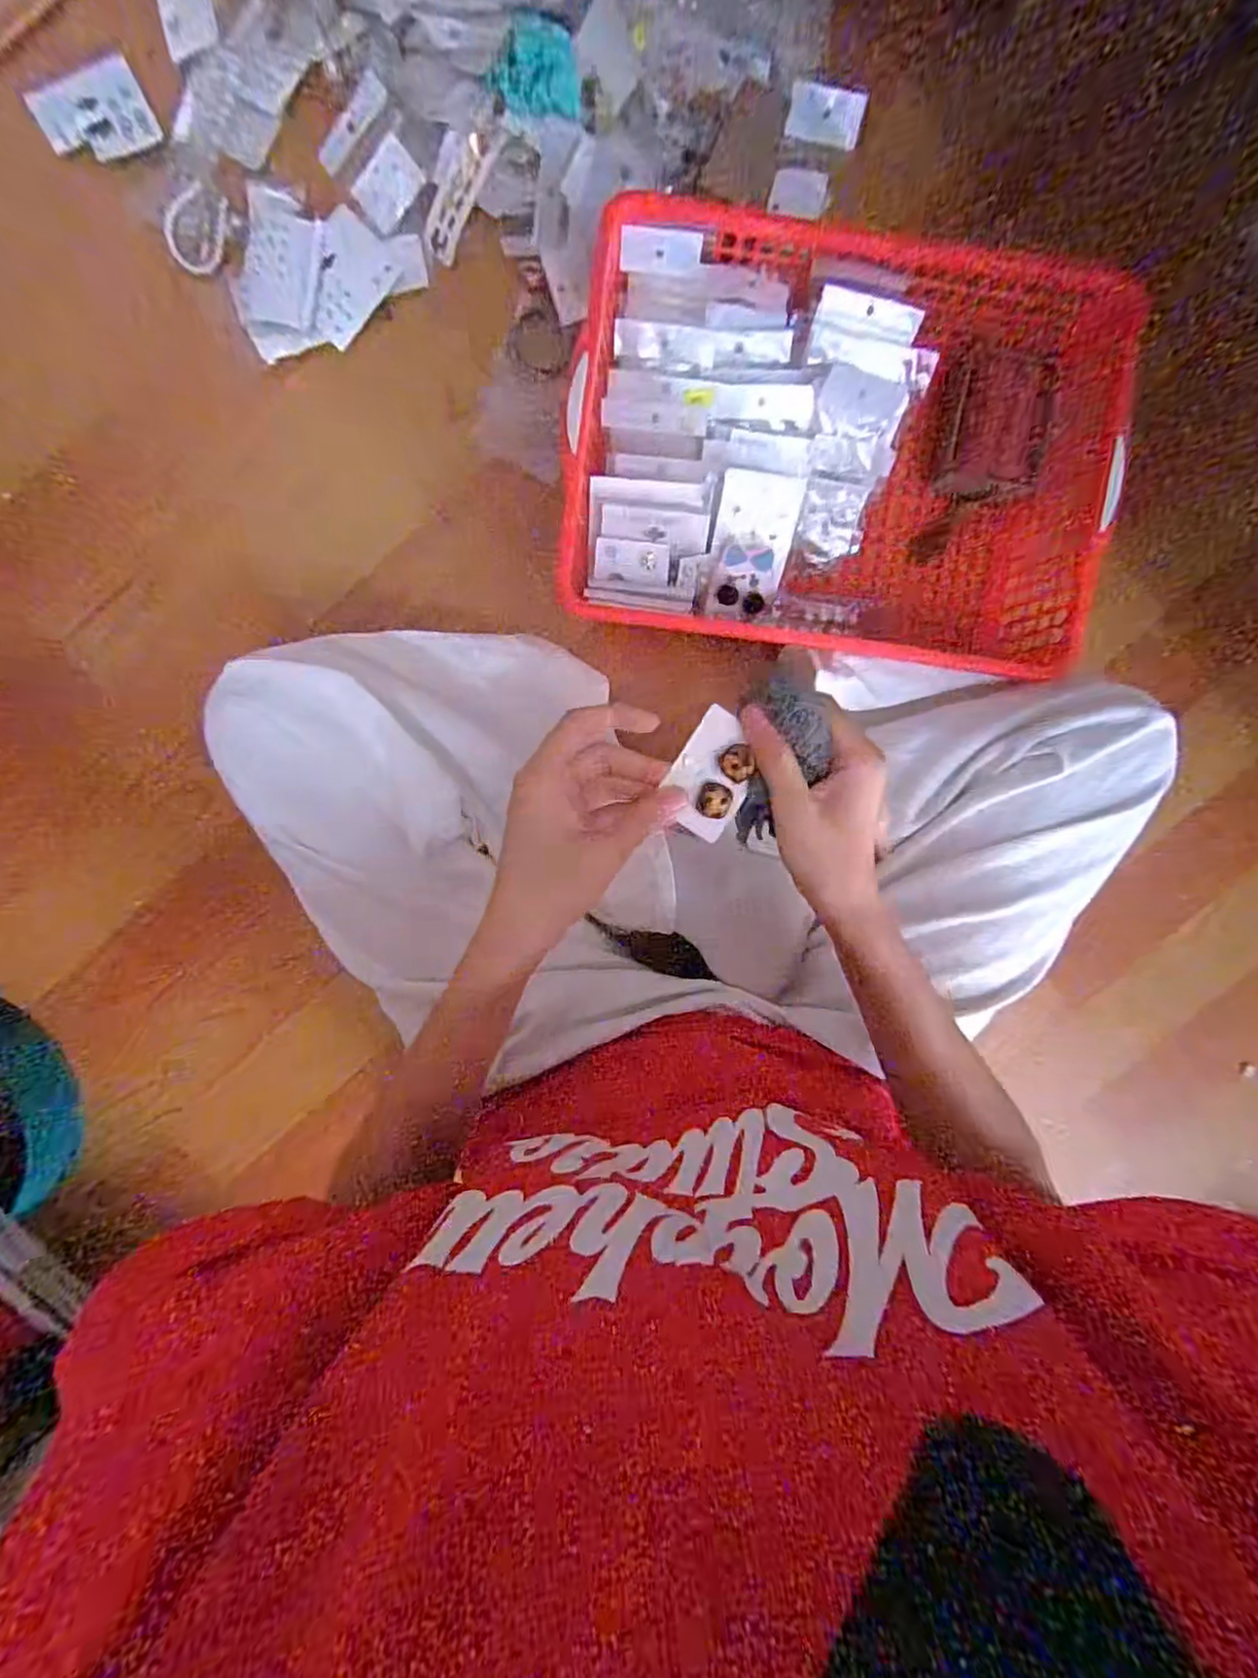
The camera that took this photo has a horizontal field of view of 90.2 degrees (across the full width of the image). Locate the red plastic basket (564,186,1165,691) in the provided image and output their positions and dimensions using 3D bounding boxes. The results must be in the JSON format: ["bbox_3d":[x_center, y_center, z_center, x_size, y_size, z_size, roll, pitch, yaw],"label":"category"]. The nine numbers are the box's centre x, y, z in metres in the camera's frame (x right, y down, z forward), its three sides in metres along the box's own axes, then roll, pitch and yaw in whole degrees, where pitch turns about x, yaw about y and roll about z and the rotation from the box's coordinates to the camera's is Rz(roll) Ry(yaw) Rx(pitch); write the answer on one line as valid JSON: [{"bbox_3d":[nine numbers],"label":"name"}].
[{"bbox_3d":[0.164,-0.303,0.507,0.403,0.093,0.285,7,96,-2],"label":"red plastic basket"}]

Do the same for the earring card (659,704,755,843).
[{"bbox_3d":[0.047,-0.035,0.342,0.042,0.013,0.063,33,95,-4],"label":"earring card"}]

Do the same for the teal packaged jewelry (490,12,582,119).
[{"bbox_3d":[-0.070,-0.578,0.471,0.062,0.014,0.055,-3,113,4],"label":"teal packaged jewelry"}]

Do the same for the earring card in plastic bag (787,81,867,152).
[{"bbox_3d":[0.155,-0.568,0.493,0.058,0.031,0.004,5,52,-1],"label":"earring card in plastic bag"}]

